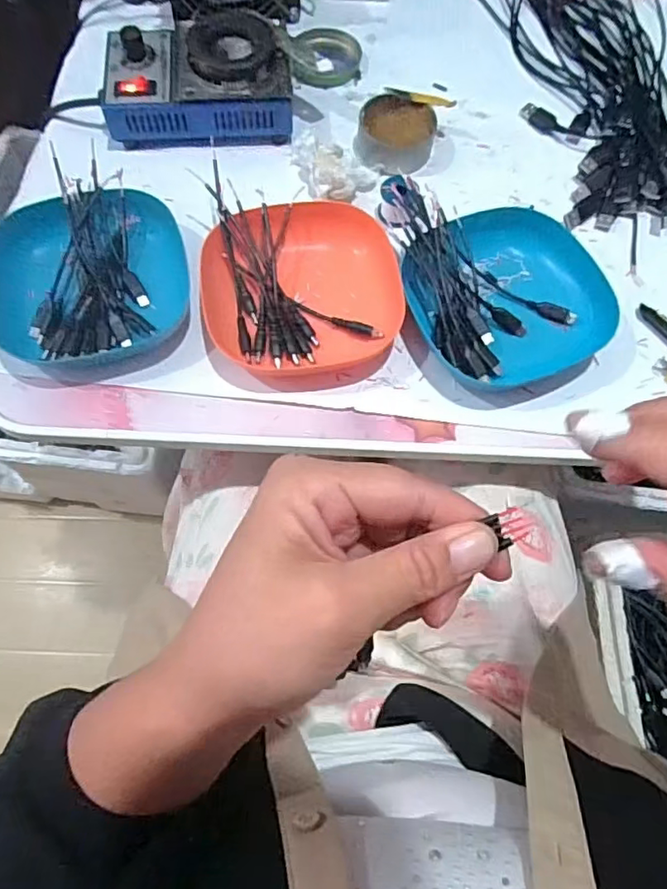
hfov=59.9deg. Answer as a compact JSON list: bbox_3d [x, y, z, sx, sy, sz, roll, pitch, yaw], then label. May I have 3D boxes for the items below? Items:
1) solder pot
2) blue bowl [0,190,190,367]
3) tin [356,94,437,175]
[{"bbox_3d":[-0.113,-0.305,0.481,0.153,0.056,0.099,-10,70,-6],"label":"solder pot"},{"bbox_3d":[-0.174,-0.120,0.415,0.137,0.036,0.128,1,70,-2],"label":"blue bowl"},{"bbox_3d":[0.053,-0.261,0.488,0.065,0.027,0.062,1,70,-2],"label":"tin"}]

